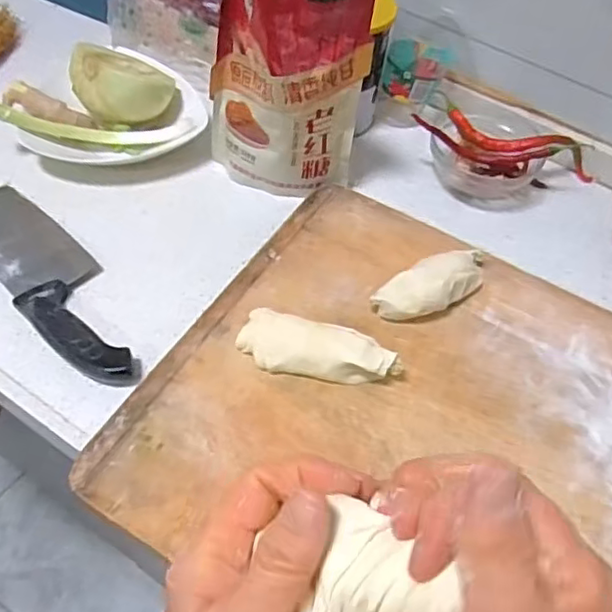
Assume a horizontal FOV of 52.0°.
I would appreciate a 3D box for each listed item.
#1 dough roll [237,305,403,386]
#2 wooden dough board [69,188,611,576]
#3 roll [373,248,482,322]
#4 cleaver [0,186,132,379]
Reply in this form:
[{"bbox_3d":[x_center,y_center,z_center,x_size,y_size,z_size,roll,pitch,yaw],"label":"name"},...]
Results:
[{"bbox_3d":[0.010,0.037,0.519,0.131,0.029,0.045,12,54,3],"label":"dough roll"},{"bbox_3d":[0.173,0.130,0.472,0.590,0.033,0.370,28,56,14],"label":"wooden dough board"},{"bbox_3d":[0.122,-0.020,0.569,0.124,0.036,0.044,-24,60,-21],"label":"roll"},{"bbox_3d":[-0.241,-0.033,0.582,0.271,0.026,0.084,40,60,21],"label":"cleaver"}]

